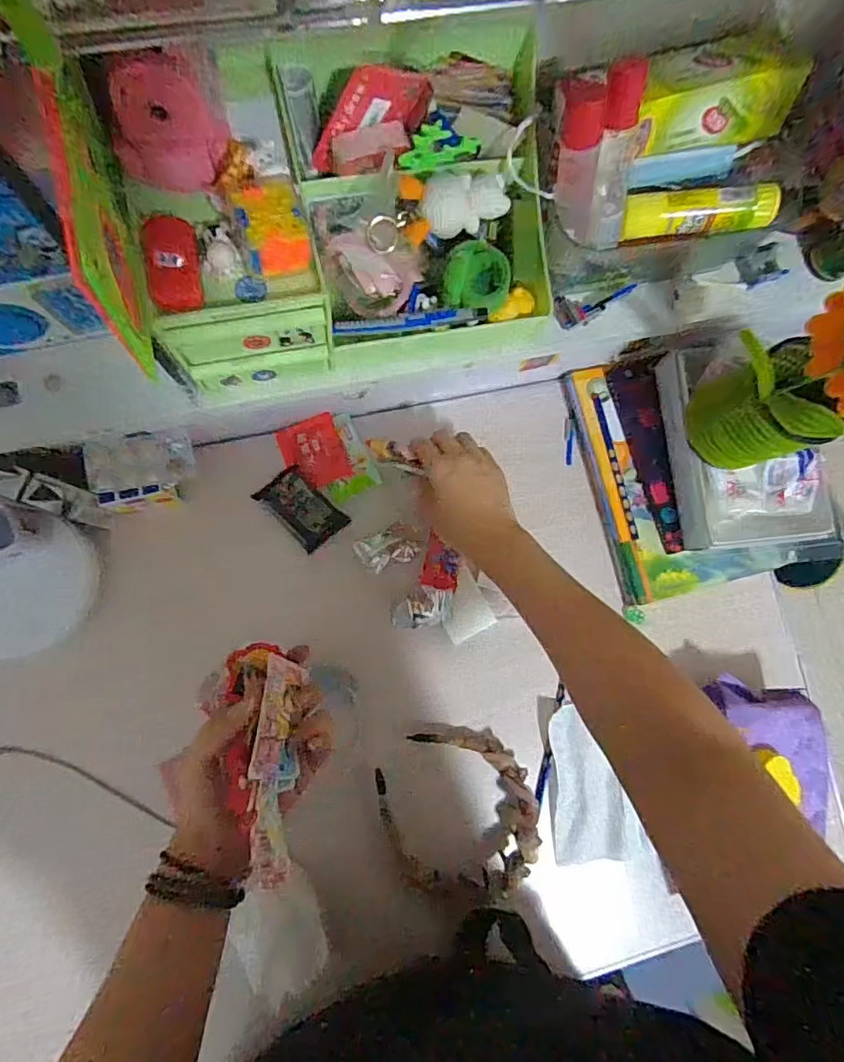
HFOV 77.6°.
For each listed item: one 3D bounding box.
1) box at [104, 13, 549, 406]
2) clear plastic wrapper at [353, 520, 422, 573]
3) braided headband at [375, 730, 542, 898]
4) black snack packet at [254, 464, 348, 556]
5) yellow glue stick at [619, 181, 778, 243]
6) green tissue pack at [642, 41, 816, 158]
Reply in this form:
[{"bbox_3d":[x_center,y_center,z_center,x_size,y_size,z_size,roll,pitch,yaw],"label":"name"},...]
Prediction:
[{"bbox_3d":[-0.049,-0.226,0.378,0.289,0.139,0.175,-15,86,-8],"label":"box"},{"bbox_3d":[-0.032,0.017,0.534,0.065,0.017,0.040,-27,88,-9],"label":"clear plastic wrapper"},{"bbox_3d":[0.034,0.270,0.499,0.148,0.034,0.141,0,84,-7],"label":"braided headband"},{"bbox_3d":[-0.120,-0.022,0.528,0.081,0.011,0.050,45,81,0],"label":"black snack packet"},{"bbox_3d":[0.215,-0.247,0.409,0.113,0.027,0.026,-2,84,7],"label":"yellow glue stick"},{"bbox_3d":[0.214,-0.316,0.385,0.135,0.060,0.034,-15,46,-4],"label":"green tissue pack"}]

